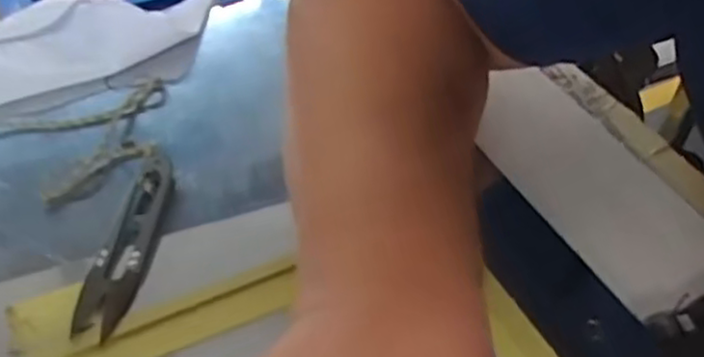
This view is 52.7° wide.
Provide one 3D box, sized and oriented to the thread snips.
[{"bbox_3d":[-0.104,0.030,0.338,0.024,0.005,0.099,8,46,7],"label":"thread snips"}]

